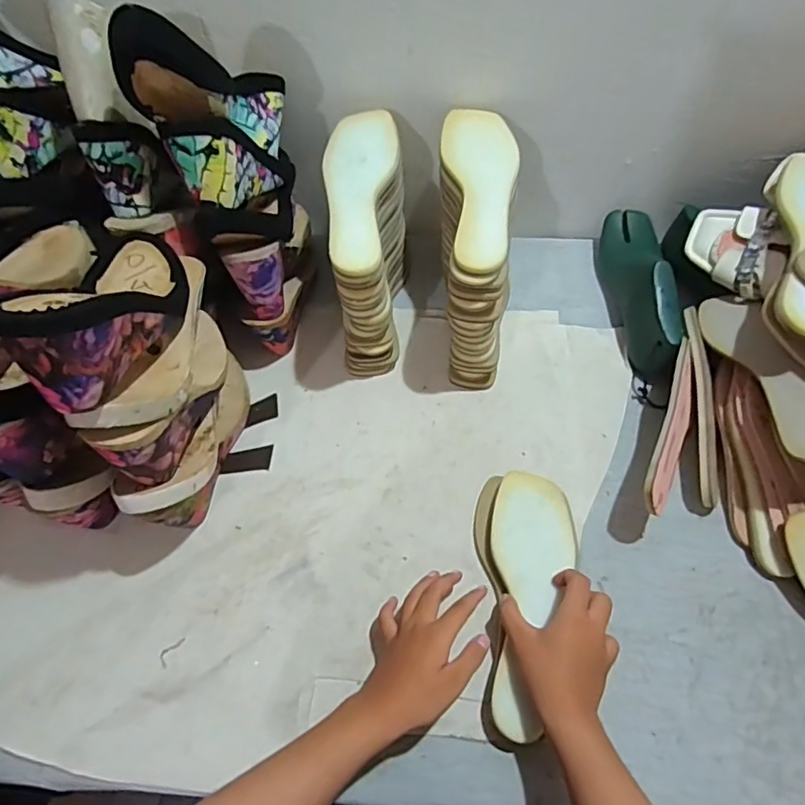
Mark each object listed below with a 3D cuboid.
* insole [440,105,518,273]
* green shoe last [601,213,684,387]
[{"bbox_3d":[0.085,-0.233,0.587,0.077,0.010,0.238,-1,61,2],"label":"insole"},{"bbox_3d":[0.304,-0.146,0.704,0.078,0.092,0.253,4,61,4],"label":"green shoe last"}]

